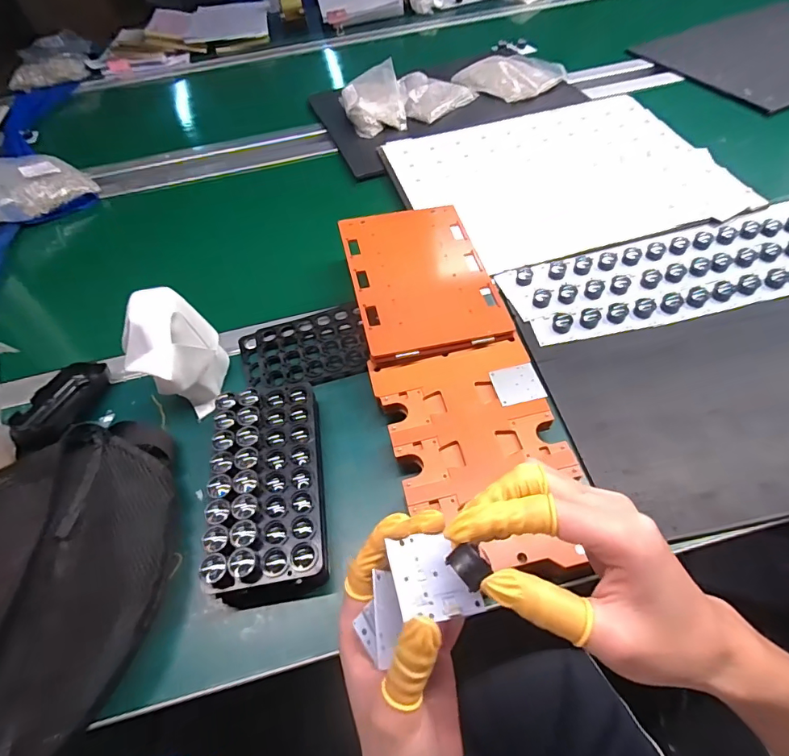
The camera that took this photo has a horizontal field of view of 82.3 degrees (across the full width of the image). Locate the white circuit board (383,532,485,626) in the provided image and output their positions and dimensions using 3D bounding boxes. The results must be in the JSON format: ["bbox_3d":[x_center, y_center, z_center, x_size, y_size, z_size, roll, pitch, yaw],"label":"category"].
[{"bbox_3d":[0.022,0.104,0.238,0.046,0.004,0.041,1,54,-24],"label":"white circuit board"}]

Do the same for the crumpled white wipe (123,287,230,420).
[{"bbox_3d":[-0.228,-0.023,0.484,0.092,0.117,0.087,-34,58,-18],"label":"crumpled white wipe"}]

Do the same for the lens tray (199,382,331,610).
[{"bbox_3d":[-0.118,0.098,0.427,0.097,0.047,0.195,-11,54,-2],"label":"lens tray"}]

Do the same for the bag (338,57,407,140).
[{"bbox_3d":[-0.041,-0.536,0.870,0.117,0.056,0.164,-13,54,-4],"label":"bag"}]

